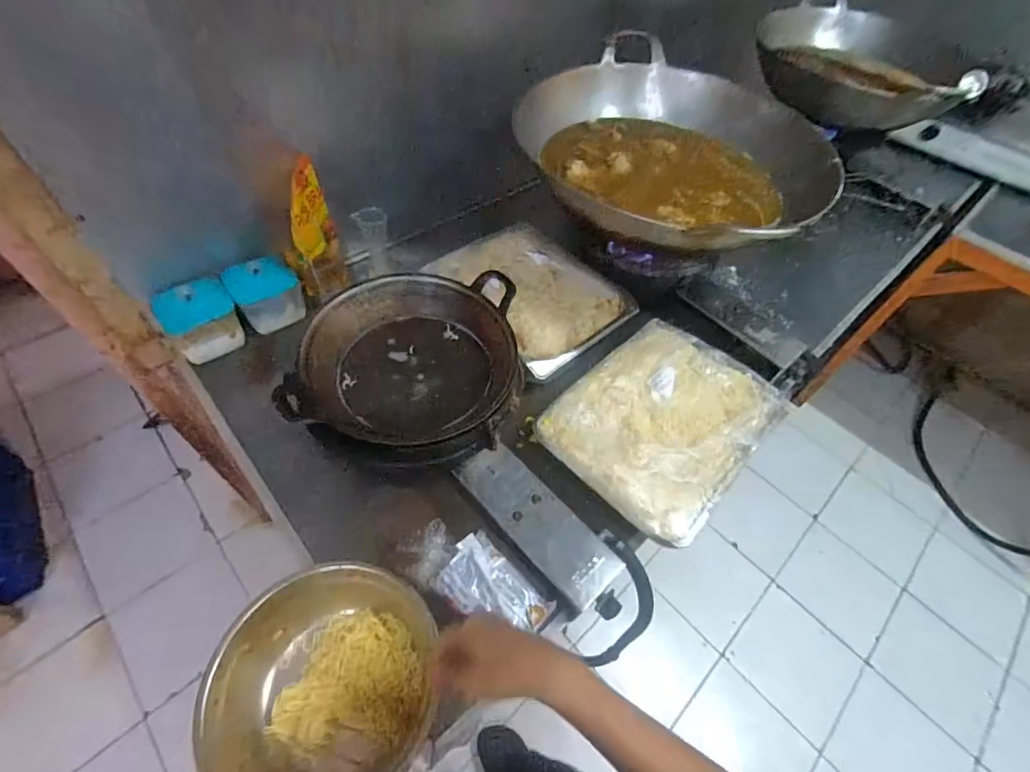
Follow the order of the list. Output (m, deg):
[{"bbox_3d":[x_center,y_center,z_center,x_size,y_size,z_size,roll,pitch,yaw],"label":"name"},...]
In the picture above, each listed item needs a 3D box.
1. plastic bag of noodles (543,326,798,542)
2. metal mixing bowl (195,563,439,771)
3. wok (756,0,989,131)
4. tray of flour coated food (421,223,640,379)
[{"bbox_3d":[0.241,0.040,0.740,0.272,0.039,0.370,39,60,21],"label":"plastic bag of noodles"},{"bbox_3d":[-0.203,0.324,0.505,0.216,0.075,0.227,2,54,-3],"label":"metal mixing bowl"},{"bbox_3d":[0.921,-0.874,1.258,0.581,0.167,0.458,40,61,21],"label":"wok"},{"bbox_3d":[0.037,-0.177,0.832,0.252,0.034,0.299,-34,64,-25],"label":"tray of flour coated food"}]

